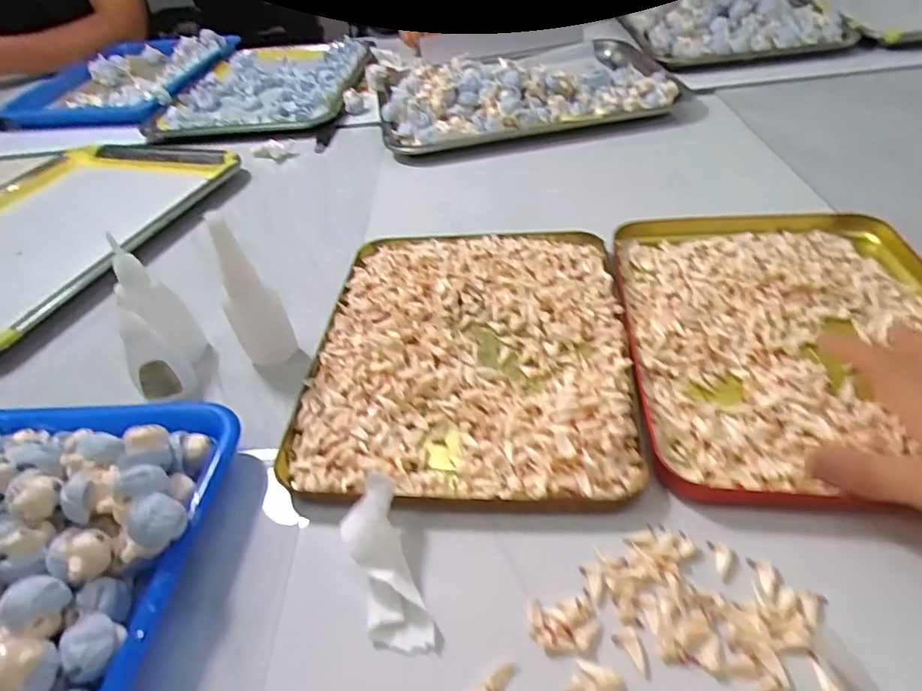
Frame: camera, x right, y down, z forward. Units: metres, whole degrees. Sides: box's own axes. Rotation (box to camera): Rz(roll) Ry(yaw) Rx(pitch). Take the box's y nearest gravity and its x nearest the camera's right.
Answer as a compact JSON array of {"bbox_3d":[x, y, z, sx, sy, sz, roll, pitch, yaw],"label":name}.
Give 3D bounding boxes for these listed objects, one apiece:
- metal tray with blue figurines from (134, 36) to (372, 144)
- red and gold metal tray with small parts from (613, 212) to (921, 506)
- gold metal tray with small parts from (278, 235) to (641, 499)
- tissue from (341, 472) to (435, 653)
[{"bbox_3d":[-0.264,-0.372,0.791,0.250,0.026,0.332,2,44,10],"label":"metal tray with blue figurines"},{"bbox_3d":[0.212,-0.016,0.350,0.203,0.015,0.254,0,45,8],"label":"red and gold metal tray with small parts"},{"bbox_3d":[0.006,-0.006,0.366,0.199,0.020,0.239,-1,45,7],"label":"gold metal tray with small parts"},{"bbox_3d":[-0.036,0.101,0.255,0.027,0.016,0.076,-16,73,-9],"label":"tissue"}]

